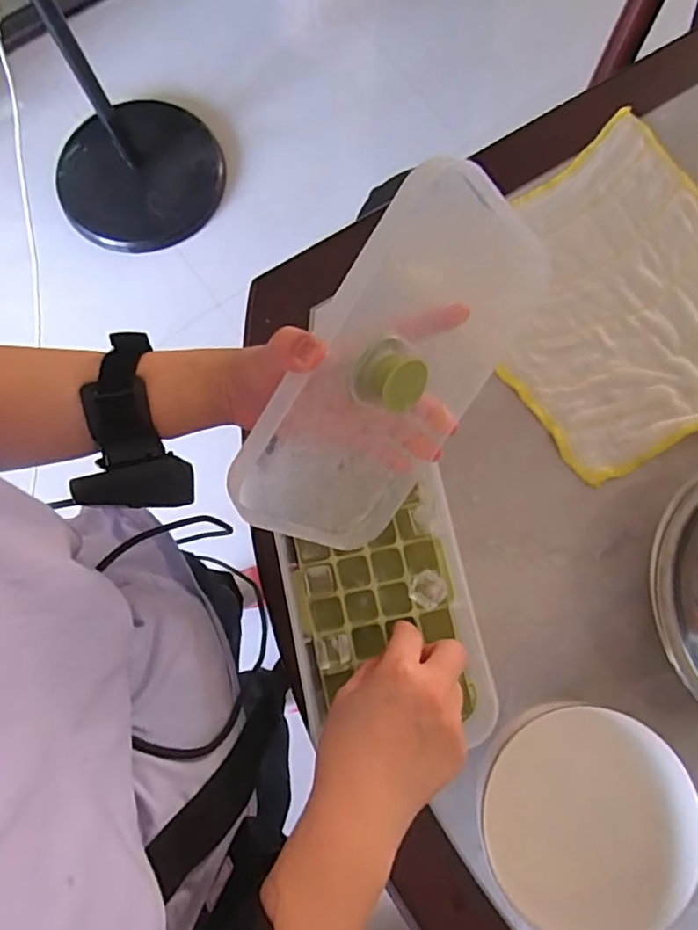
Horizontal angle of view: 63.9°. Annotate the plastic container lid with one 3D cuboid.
[{"bbox_3d":[0.031,-0.049,0.332,0.223,0.137,0.016,-56,46,10],"label":"plastic container lid"}]

